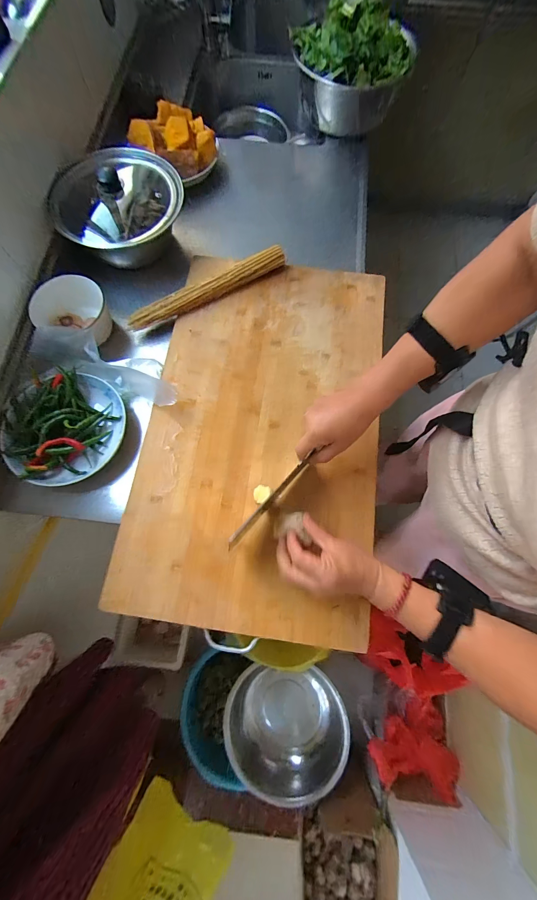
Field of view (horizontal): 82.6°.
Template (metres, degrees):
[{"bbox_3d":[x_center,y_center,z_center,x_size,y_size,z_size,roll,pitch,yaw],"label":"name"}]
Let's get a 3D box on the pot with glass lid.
[{"bbox_3d":[-0.282,-0.467,0.589,0.228,0.121,0.227,1,73,-2],"label":"pot with glass lid"}]

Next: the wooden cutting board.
[{"bbox_3d":[-0.010,-0.053,0.521,0.382,0.032,0.633,8,73,0],"label":"wooden cutting board"}]

